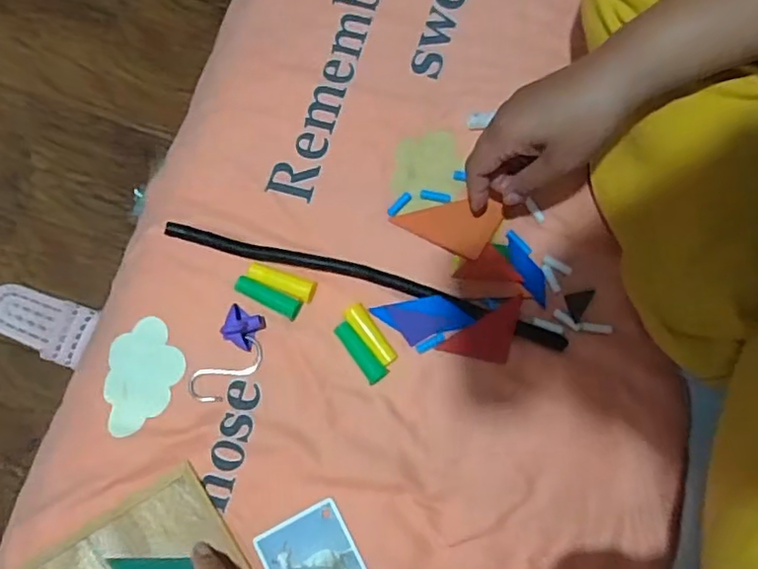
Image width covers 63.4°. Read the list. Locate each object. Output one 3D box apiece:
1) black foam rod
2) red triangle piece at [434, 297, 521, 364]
[{"bbox_3d":[-0.011,-0.003,0.520,0.351,0.011,0.021,16,79,3],"label":"black foam rod"},{"bbox_3d":[0.093,0.047,0.519,0.076,0.005,0.039,-30,80,-5],"label":"red triangle piece"}]

